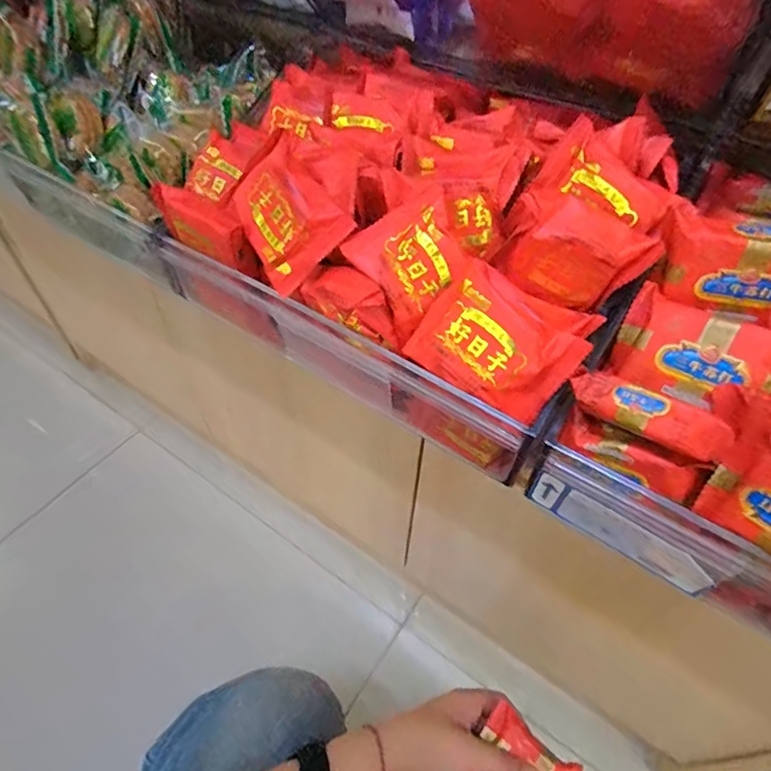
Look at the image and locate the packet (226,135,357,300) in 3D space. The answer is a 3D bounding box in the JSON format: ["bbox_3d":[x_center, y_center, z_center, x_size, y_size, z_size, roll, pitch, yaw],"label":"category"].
[{"bbox_3d":[-0.062,-0.099,0.307,0.068,0.059,0.014,52,25,4],"label":"packet"}]

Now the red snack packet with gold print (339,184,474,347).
[{"bbox_3d":[0.016,-0.069,0.292,0.061,0.014,0.064,-31,92,15],"label":"red snack packet with gold print"}]

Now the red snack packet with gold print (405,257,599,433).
[{"bbox_3d":[0.059,-0.021,0.279,0.079,0.061,0.027,39,26,9],"label":"red snack packet with gold print"}]

